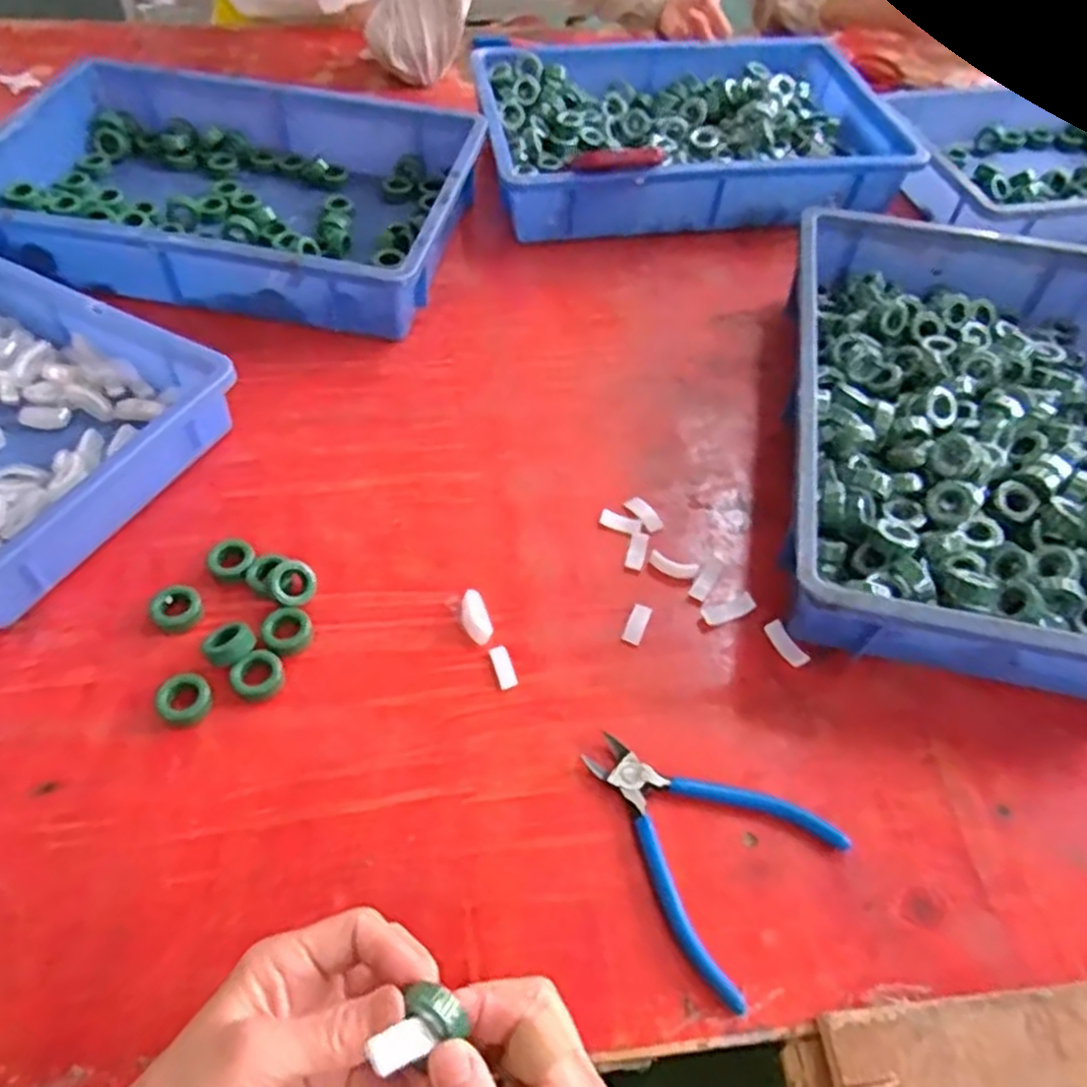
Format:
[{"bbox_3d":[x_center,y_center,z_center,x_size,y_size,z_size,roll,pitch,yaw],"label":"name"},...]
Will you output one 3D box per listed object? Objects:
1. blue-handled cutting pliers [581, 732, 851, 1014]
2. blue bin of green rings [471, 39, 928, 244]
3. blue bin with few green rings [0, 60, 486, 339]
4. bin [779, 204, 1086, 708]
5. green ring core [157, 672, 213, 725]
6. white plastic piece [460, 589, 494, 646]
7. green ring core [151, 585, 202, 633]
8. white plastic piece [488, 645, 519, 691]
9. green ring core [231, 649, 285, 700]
[{"bbox_3d":[0.086,0.163,0.448,0.140,0.010,0.111,37,59,23],"label":"blue-handled cutting pliers"},{"bbox_3d":[0.152,-0.454,0.868,0.440,0.080,0.307,-7,53,-9],"label":"blue bin of green rings"},{"bbox_3d":[-0.294,-0.333,0.753,0.435,0.080,0.290,10,53,4],"label":"blue bin with few green rings"},{"bbox_3d":[0.329,-0.087,0.605,0.281,0.084,0.429,11,53,5],"label":"bin"},{"bbox_3d":[-0.218,0.095,0.479,0.030,0.013,0.031,-29,59,-23],"label":"green ring core"},{"bbox_3d":[-0.046,0.049,0.526,0.019,0.008,0.038,-14,55,-14],"label":"white plastic piece"},{"bbox_3d":[-0.240,0.043,0.515,0.031,0.009,0.034,-36,62,-27],"label":"green ring core"},{"bbox_3d":[-0.026,0.080,0.511,0.012,0.004,0.031,-14,55,-14],"label":"white plastic piece"},{"bbox_3d":[-0.177,0.082,0.488,0.030,0.012,0.027,-37,63,-27],"label":"green ring core"}]

